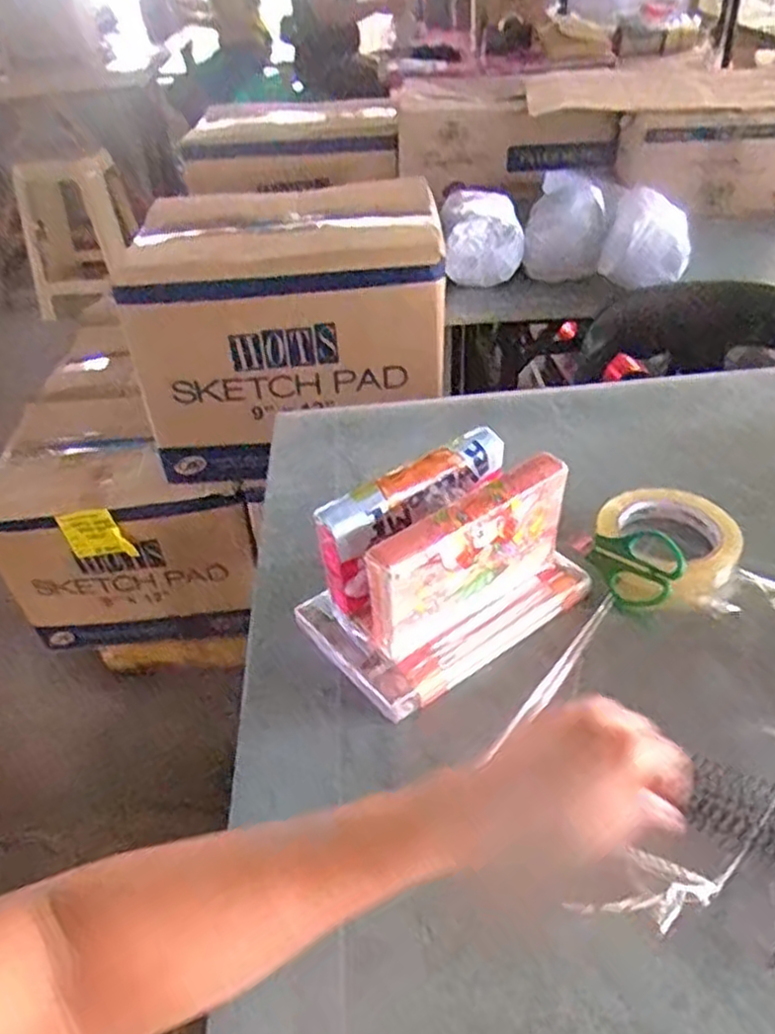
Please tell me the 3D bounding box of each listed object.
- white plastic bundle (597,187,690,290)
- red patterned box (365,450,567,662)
[{"bbox_3d":[0.412,-0.444,1.198,0.132,0.116,0.113,8,42,16],"label":"white plastic bundle"},{"bbox_3d":[0.055,0.025,0.495,0.150,0.087,0.022,-29,46,-26],"label":"red patterned box"}]

